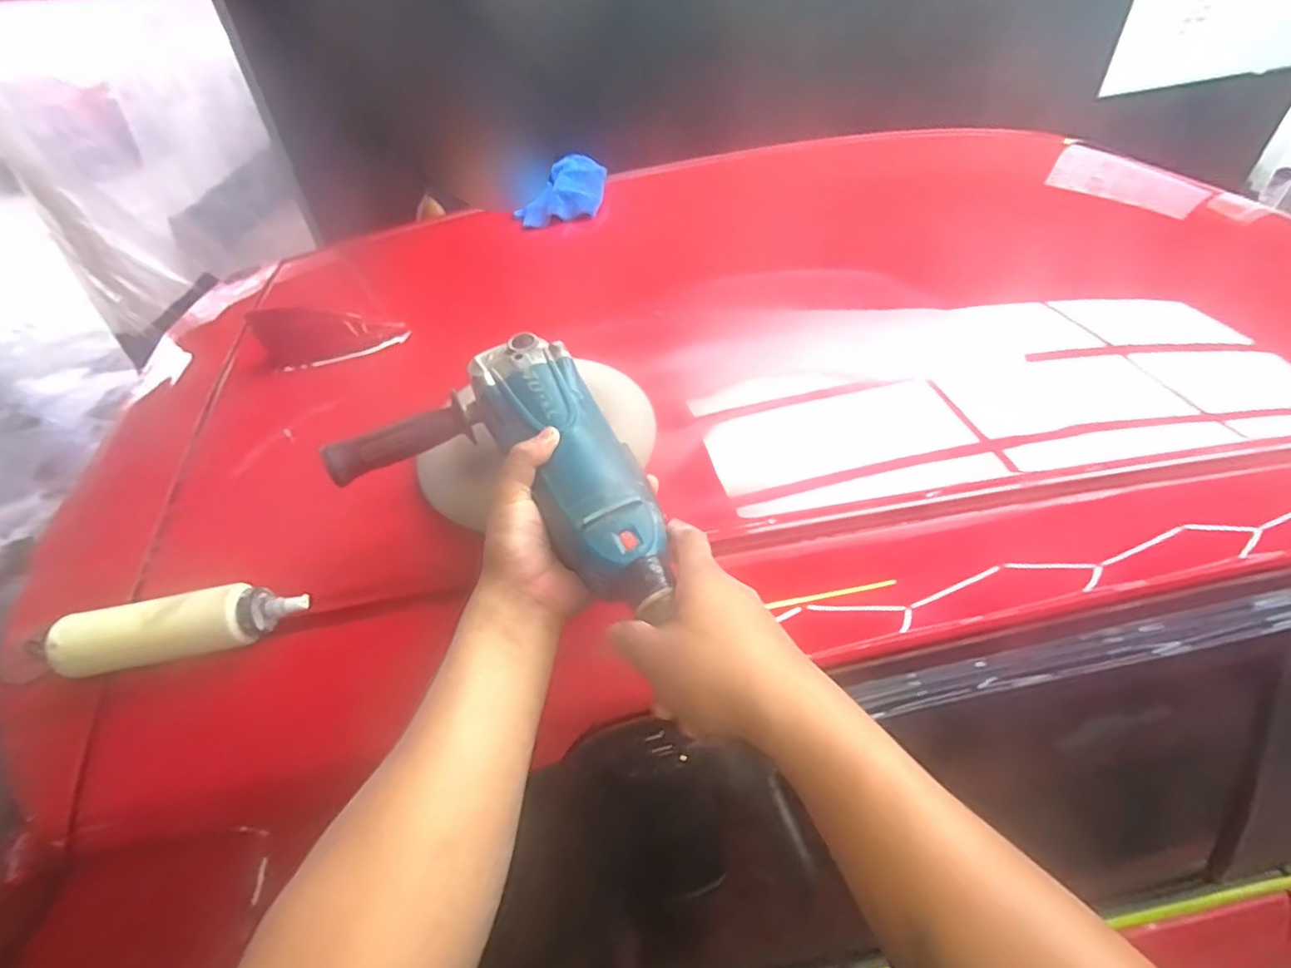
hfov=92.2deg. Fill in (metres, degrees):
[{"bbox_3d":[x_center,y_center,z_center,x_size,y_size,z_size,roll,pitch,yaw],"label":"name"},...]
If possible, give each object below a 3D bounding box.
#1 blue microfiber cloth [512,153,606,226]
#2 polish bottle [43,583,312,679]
[{"bbox_3d":[-0.144,-0.501,1.062,0.148,0.038,0.206,-2,46,2],"label":"blue microfiber cloth"},{"bbox_3d":[-0.374,0.118,0.519,0.178,0.044,0.046,-11,46,-7],"label":"polish bottle"}]

